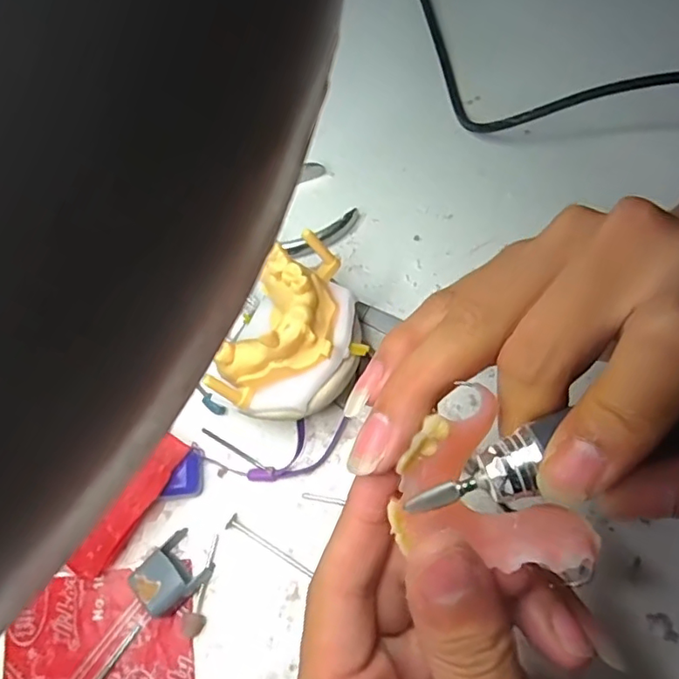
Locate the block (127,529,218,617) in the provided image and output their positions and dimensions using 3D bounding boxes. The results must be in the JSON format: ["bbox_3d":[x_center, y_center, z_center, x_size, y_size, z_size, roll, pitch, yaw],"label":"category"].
[{"bbox_3d":[-0.072,0.103,0.250,0.025,0.017,0.029,40,76,18],"label":"block"}]

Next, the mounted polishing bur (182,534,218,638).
[{"bbox_3d":[-0.059,0.108,0.252,0.008,0.009,0.041,11,68,7],"label":"mounted polishing bur"}]

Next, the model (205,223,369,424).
[{"bbox_3d":[-0.016,-0.004,0.245,0.051,0.036,0.080,26,72,14],"label":"model"}]

